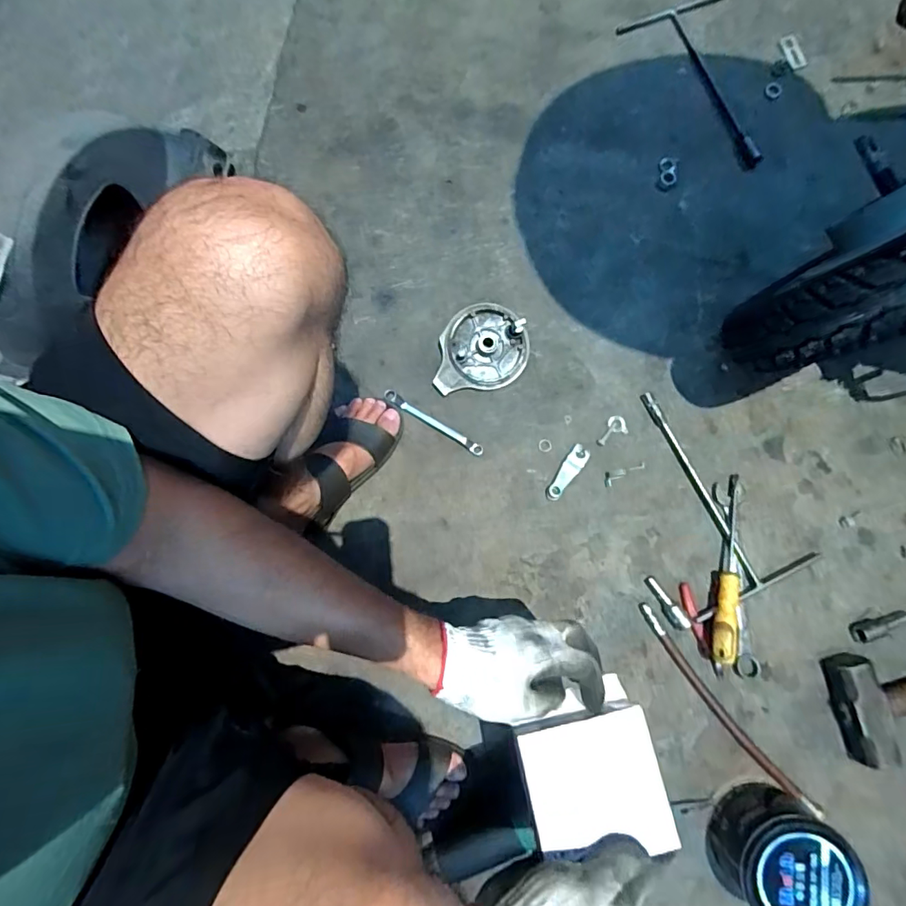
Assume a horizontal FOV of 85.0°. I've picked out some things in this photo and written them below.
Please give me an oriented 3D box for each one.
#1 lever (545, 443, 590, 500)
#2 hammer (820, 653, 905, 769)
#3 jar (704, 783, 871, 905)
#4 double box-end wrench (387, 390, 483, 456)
[{"bbox_3d":[0.161,0.028,0.696,0.027,0.013,0.087,36,81,6],"label":"lever"},{"bbox_3d":[0.618,0.313,0.627,0.263,0.041,0.126,-5,80,-2],"label":"hammer"},{"bbox_3d":[0.380,0.476,0.582,0.123,0.102,0.131,0,79,-1],"label":"jar"},{"bbox_3d":[-0.028,-0.043,0.708,0.161,0.004,0.016,32,81,5],"label":"double box-end wrench"}]

